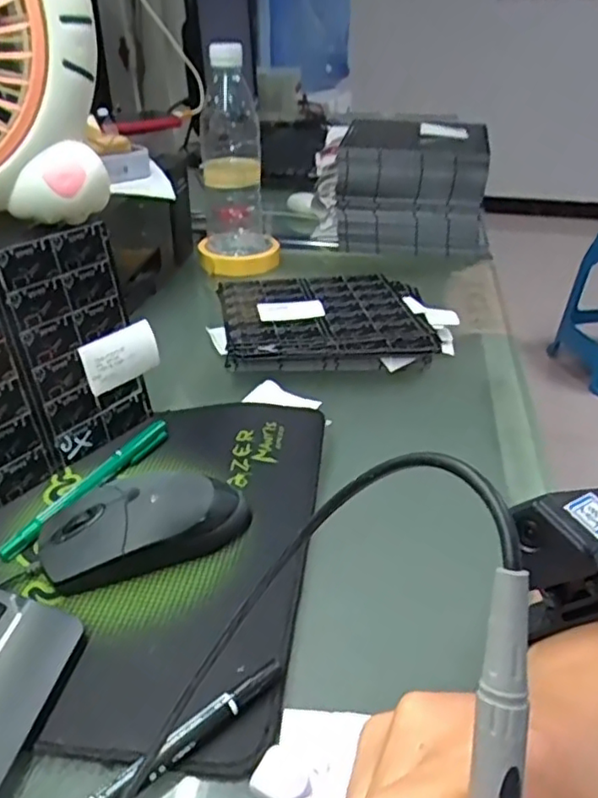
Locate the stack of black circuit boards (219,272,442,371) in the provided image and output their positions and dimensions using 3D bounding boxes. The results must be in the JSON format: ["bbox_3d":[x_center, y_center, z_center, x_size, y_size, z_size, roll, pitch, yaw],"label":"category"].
[{"bbox_3d":[0.021,-0.077,0.580,0.177,0.025,0.153,-2,32,-4],"label":"stack of black circuit boards"}]

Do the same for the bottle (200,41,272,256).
[{"bbox_3d":[-0.077,-0.271,0.707,0.074,0.203,0.060,-2,32,-3],"label":"bottle"}]

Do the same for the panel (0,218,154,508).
[{"bbox_3d":[-0.166,-0.016,0.384,0.004,0.143,0.162,13,33,35],"label":"panel"}]

